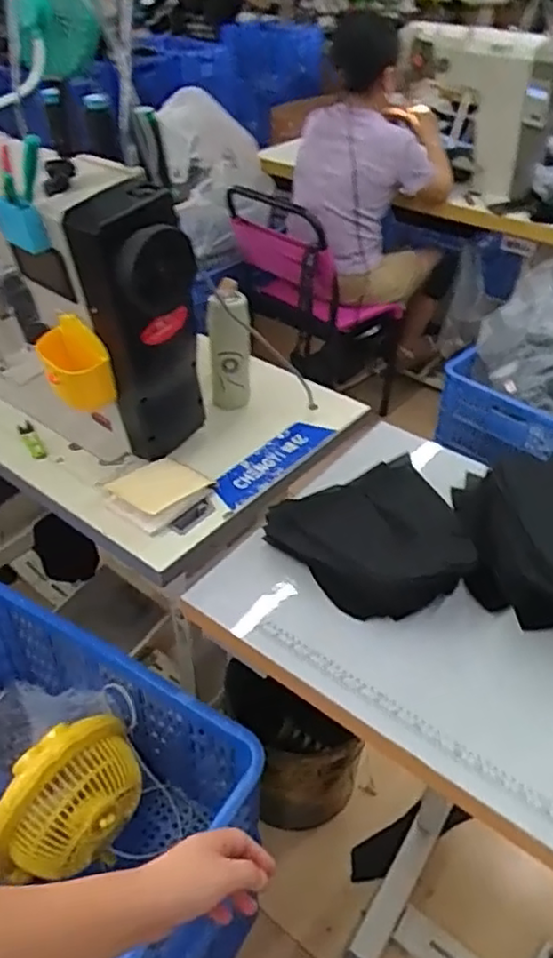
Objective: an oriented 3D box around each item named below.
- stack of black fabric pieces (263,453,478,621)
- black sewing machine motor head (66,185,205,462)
[{"bbox_3d":[0.142,0.088,0.957,0.265,0.064,0.244,-17,44,-20],"label":"stack of black fabric pieces"},{"bbox_3d":[-0.188,-0.197,0.966,0.159,0.388,0.113,-9,42,-11],"label":"black sewing machine motor head"}]

